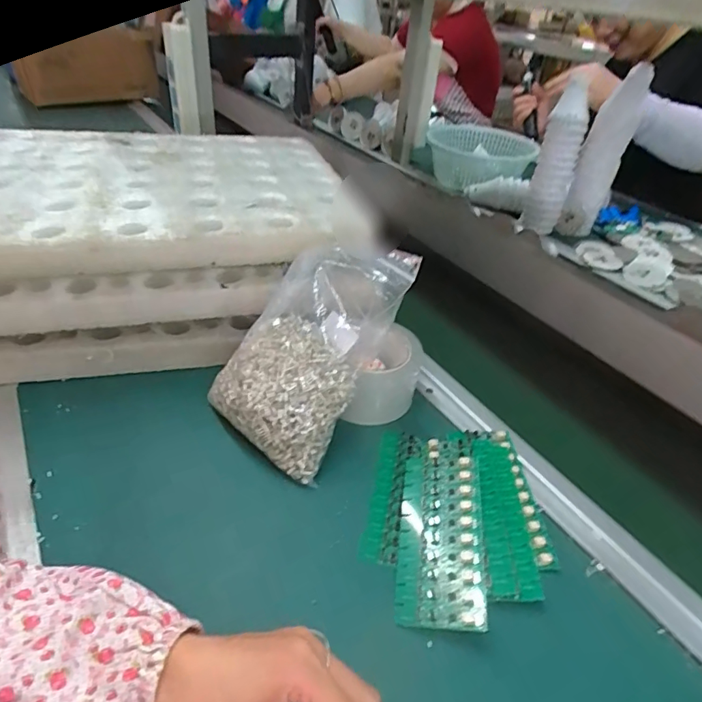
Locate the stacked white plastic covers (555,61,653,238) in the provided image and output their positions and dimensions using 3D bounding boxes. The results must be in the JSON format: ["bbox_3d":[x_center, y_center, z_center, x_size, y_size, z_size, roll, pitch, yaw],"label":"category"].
[{"bbox_3d":[0.445,-0.339,0.850,0.066,0.252,0.072,29,43,28],"label":"stacked white plastic covers"}]

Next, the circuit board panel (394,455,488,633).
[{"bbox_3d":[0.069,0.141,0.375,0.064,0.008,0.138,-8,39,17],"label":"circuit board panel"}]

